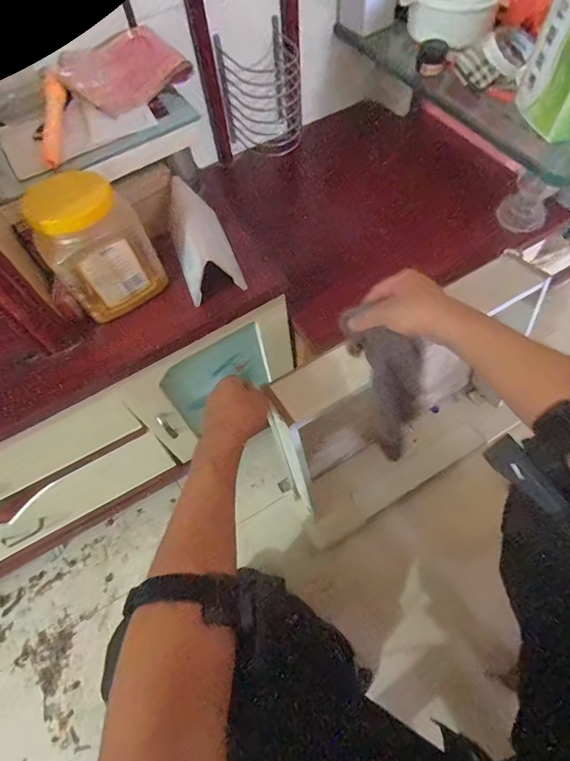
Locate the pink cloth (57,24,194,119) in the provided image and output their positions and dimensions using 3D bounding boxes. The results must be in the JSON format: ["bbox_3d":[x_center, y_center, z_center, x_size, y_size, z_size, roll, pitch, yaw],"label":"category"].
[{"bbox_3d":[-0.220,-0.417,0.567,0.141,0.033,0.169,-34,76,-4],"label":"pink cloth"}]

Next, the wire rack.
[{"bbox_3d":[-0.037,-0.506,0.763,0.128,0.173,0.096,-39,66,-17],"label":"wire rack"}]

